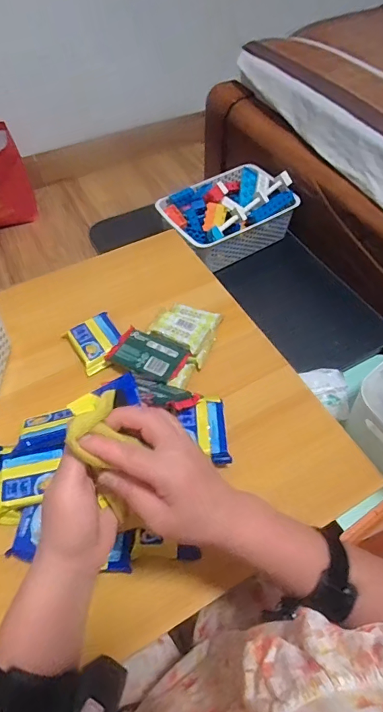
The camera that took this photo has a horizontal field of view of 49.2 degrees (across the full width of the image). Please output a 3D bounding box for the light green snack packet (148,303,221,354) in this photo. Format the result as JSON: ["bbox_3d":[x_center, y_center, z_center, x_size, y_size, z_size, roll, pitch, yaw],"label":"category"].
[{"bbox_3d":[-0.011,-0.055,0.667,0.090,0.022,0.090,25,59,17],"label":"light green snack packet"}]

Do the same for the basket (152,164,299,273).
[{"bbox_3d":[0.081,-0.351,1.046,0.306,0.119,0.210,-32,61,-20],"label":"basket"}]

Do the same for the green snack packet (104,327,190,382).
[{"bbox_3d":[-0.066,-0.001,0.630,0.110,0.022,0.072,24,58,16],"label":"green snack packet"}]

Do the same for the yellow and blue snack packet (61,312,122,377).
[{"bbox_3d":[-0.148,-0.023,0.660,0.075,0.015,0.096,-28,60,-18],"label":"yellow and blue snack packet"}]

